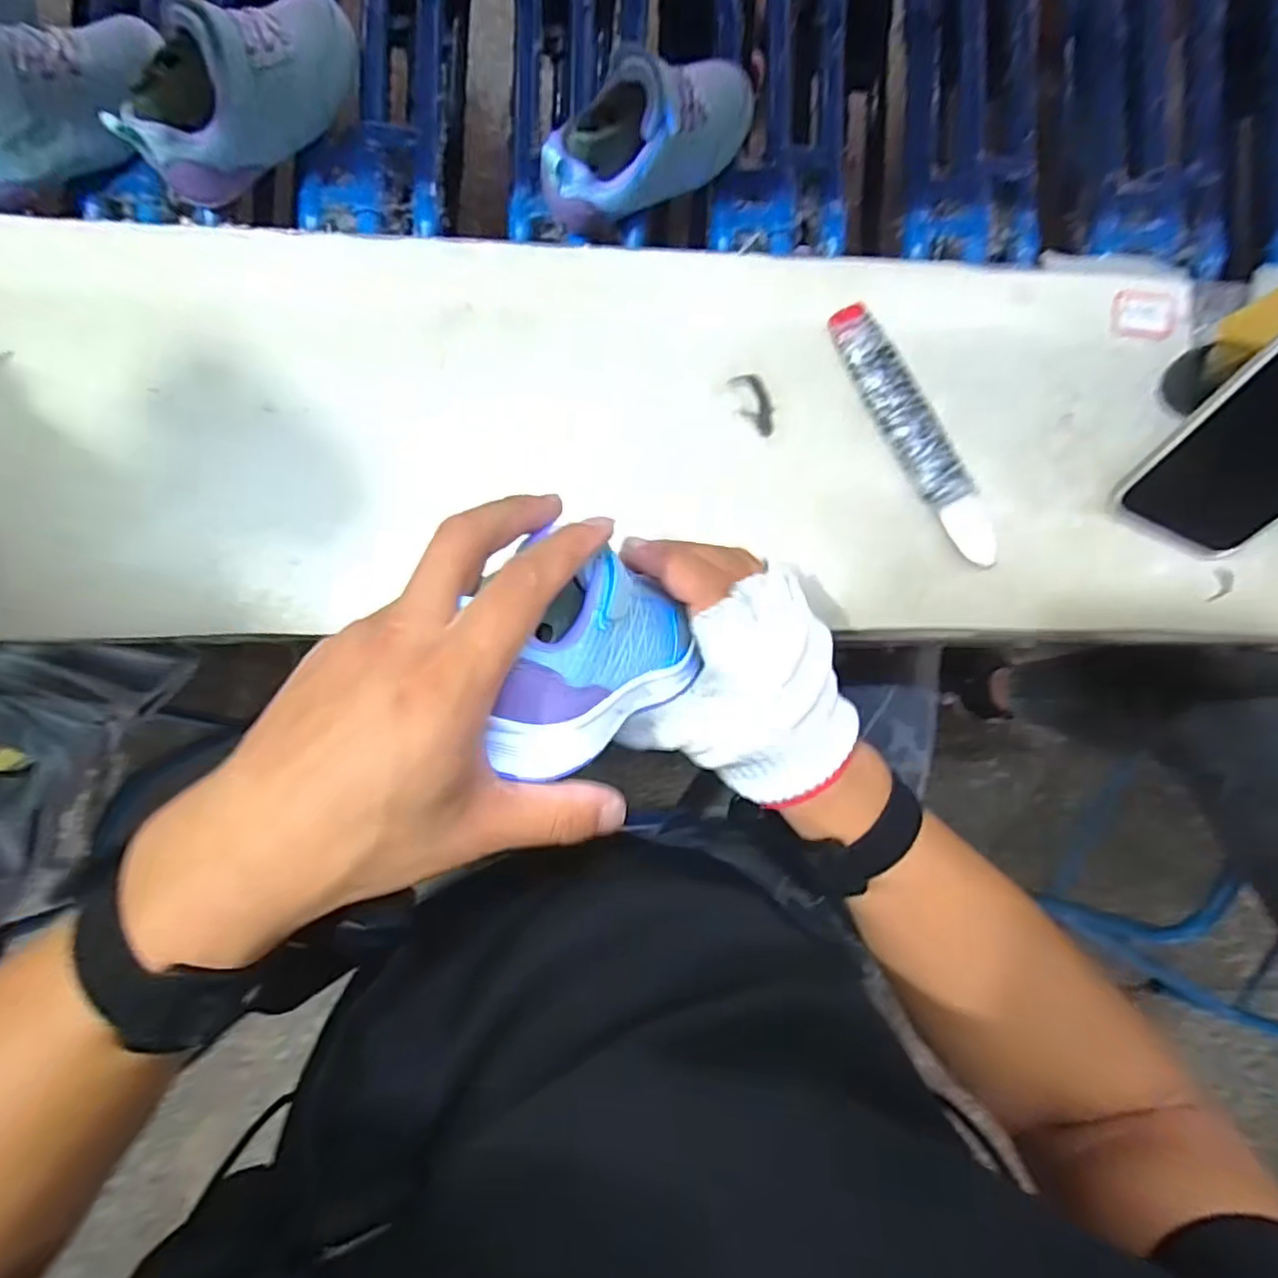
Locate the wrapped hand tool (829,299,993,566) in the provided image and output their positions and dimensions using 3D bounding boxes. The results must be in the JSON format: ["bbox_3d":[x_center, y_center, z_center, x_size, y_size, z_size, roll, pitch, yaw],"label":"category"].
[{"bbox_3d":[0.163,-0.120,0.386,0.028,0.017,0.167,-30,89,-4],"label":"wrapped hand tool"}]

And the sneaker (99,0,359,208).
[{"bbox_3d":[-0.237,-0.339,0.404,0.054,0.074,0.157,42,86,-1],"label":"sneaker"}]

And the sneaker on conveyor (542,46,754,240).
[{"bbox_3d":[0.011,-0.322,0.421,0.157,0.075,0.057,-34,90,-4],"label":"sneaker on conveyor"}]

